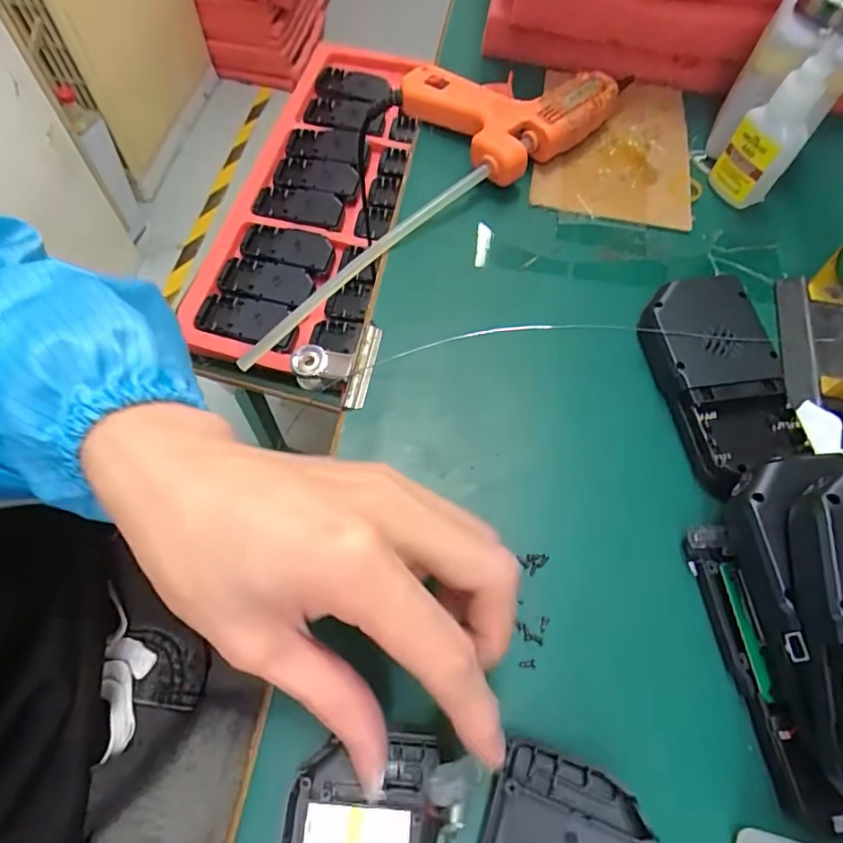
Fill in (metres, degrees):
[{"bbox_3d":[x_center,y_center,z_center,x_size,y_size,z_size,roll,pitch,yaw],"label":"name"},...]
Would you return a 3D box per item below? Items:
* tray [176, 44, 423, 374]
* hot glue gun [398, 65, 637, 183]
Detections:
[{"bbox_3d":[-0.135,-0.322,0.744,0.224,0.043,0.586,9,64,2],"label":"tray"},{"bbox_3d":[0.061,-0.213,0.369,0.122,0.029,0.100,-33,69,-17],"label":"hot glue gun"}]

